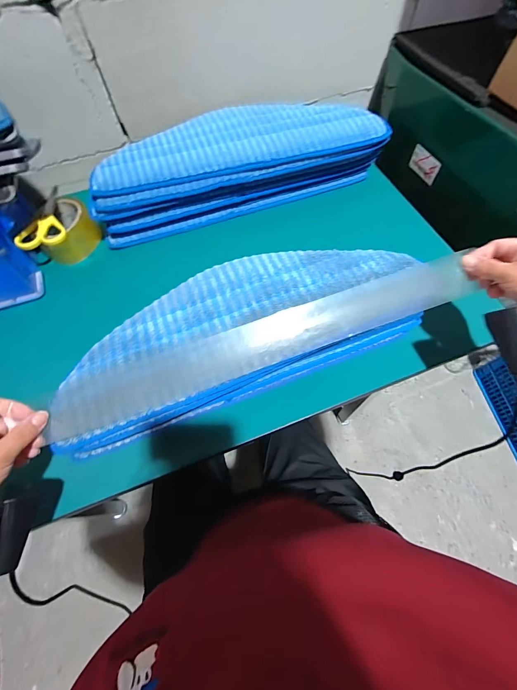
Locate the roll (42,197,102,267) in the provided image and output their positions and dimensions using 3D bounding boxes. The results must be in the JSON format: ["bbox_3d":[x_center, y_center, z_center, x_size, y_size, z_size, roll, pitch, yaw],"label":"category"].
[{"bbox_3d":[-0.342,-0.201,0.550,0.099,0.065,0.099,-1,63,2],"label":"roll"}]

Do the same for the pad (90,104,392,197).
[{"bbox_3d":[-0.034,-0.361,0.541,0.491,0.022,0.147,-14,64,-5],"label":"pad"}]

